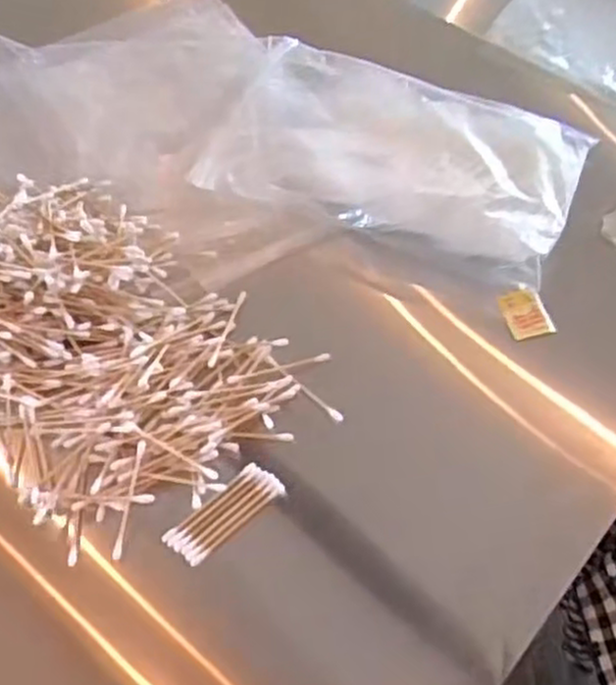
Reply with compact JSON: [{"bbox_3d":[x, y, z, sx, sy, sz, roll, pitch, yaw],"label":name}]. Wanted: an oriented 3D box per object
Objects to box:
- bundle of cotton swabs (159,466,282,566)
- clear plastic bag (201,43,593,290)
[{"bbox_3d":[-0.050,0.103,0.457,0.073,0.008,0.026,-36,65,-19],"label":"bundle of cotton swabs"},{"bbox_3d":[0.062,-0.150,0.582,0.281,0.040,0.164,21,62,13],"label":"clear plastic bag"}]

